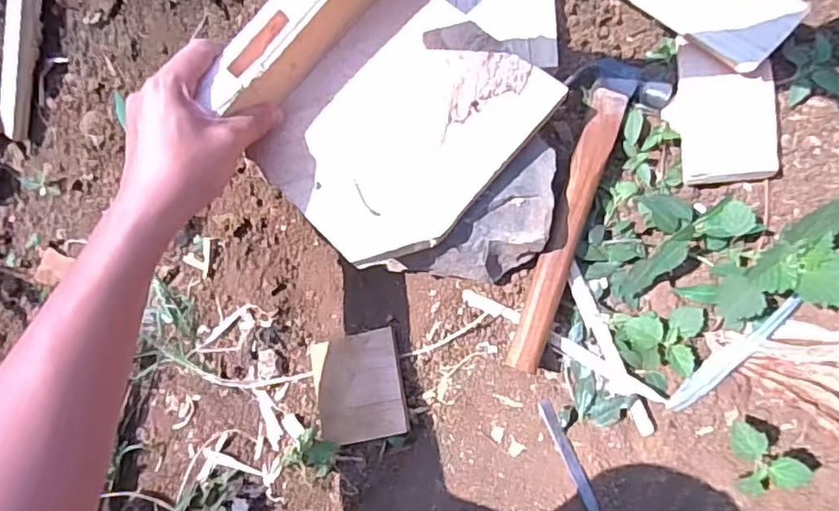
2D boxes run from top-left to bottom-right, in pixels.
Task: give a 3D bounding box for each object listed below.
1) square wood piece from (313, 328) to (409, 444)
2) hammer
[{"bbox_3d":[-0.056,0.121,0.542,0.079,0.023,0.095,-14,72,11],"label":"square wood piece"},{"bbox_3d":[0.130,-0.038,0.502,0.083,0.047,0.275,22,92,9],"label":"hammer"}]

